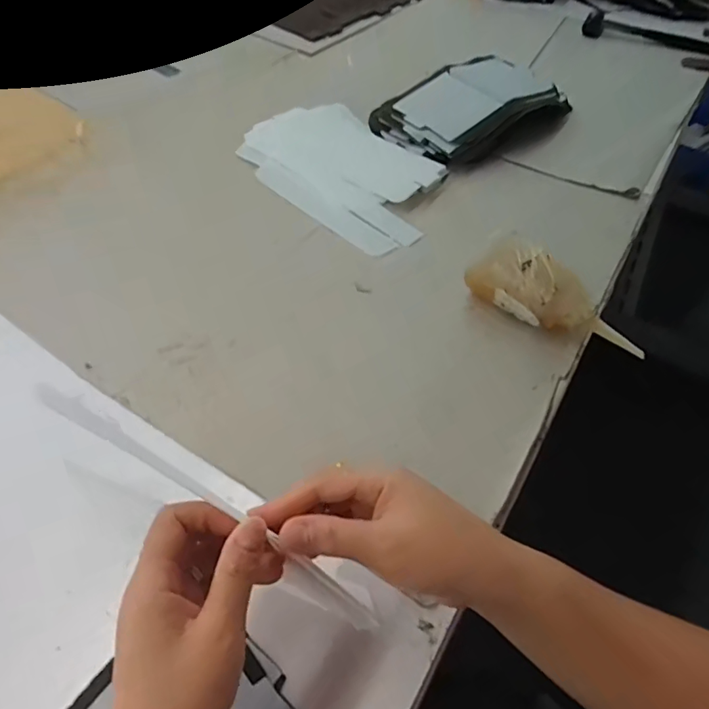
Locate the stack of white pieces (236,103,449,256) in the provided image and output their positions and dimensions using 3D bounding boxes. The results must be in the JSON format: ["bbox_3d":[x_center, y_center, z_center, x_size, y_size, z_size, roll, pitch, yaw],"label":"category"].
[{"bbox_3d":[-0.016,-0.237,0.611,0.181,0.014,0.297,-32,60,-24],"label":"stack of white pieces"}]

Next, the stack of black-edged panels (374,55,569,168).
[{"bbox_3d":[0.164,-0.348,0.679,0.272,0.046,0.154,-31,59,-23],"label":"stack of black-edged panels"}]

